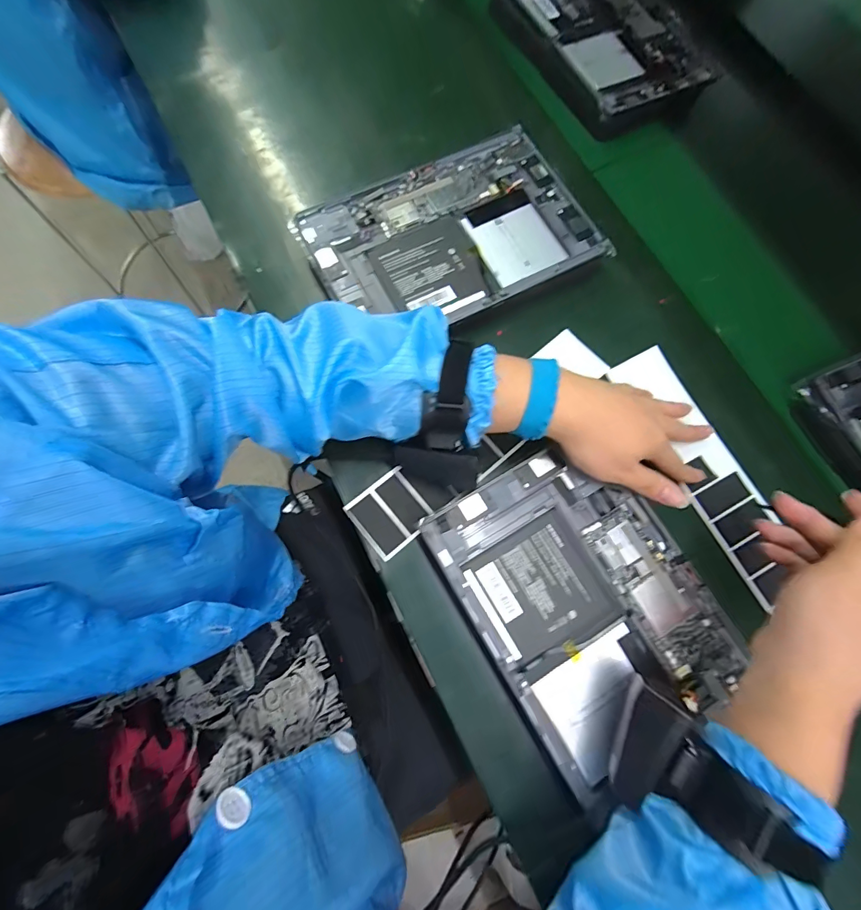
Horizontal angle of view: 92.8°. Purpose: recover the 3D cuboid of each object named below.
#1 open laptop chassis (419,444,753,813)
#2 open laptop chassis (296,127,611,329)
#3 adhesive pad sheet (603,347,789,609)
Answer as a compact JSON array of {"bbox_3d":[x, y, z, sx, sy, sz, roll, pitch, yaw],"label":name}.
[{"bbox_3d":[0.115,0.107,0.322,0.166,0.026,0.213,-29,78,-7],"label":"open laptop chassis"},{"bbox_3d":[0.021,-0.209,0.399,0.258,0.026,0.167,-29,78,-7],"label":"open laptop chassis"},{"bbox_3d":[0.246,0.010,0.367,0.058,0.008,0.234,-28,79,-4],"label":"adhesive pad sheet"}]

